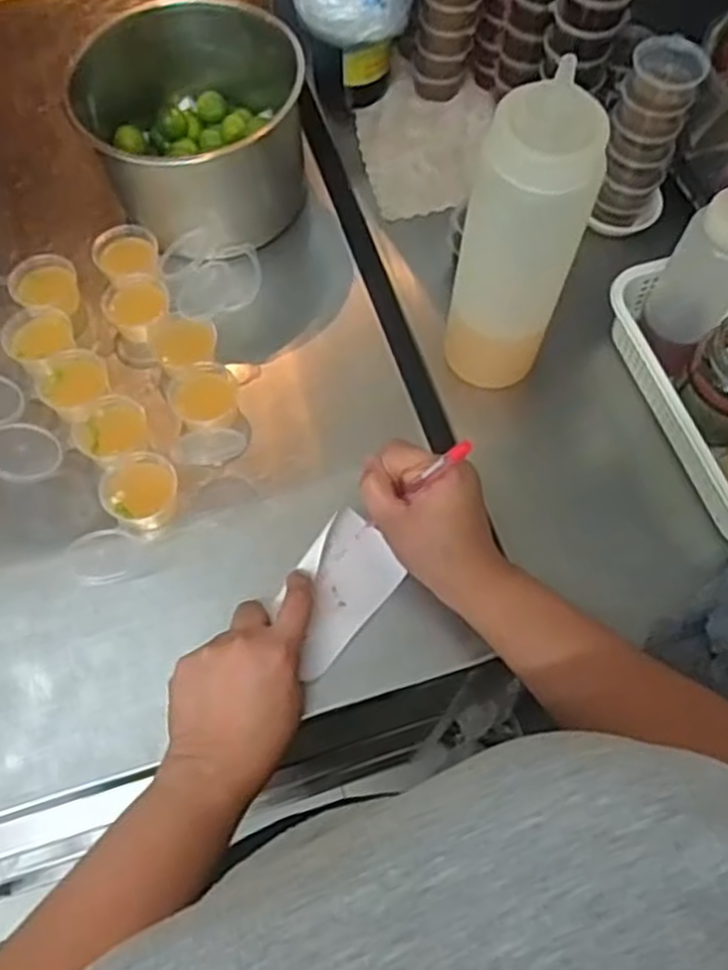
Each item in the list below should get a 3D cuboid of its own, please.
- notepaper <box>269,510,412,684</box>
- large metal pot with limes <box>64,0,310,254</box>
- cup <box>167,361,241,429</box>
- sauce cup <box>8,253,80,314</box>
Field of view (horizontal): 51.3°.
[{"bbox_3d":[-0.020,0.070,0.506,0.063,0.007,0.098,38,69,15],"label":"notepaper"},{"bbox_3d":[-0.132,-0.282,0.609,0.161,0.122,0.165,1,65,-1],"label":"large metal pot with limes"},{"bbox_3d":[-0.116,-0.064,0.557,0.049,0.029,0.042,-15,66,-8],"label":"cup"},{"bbox_3d":[-0.254,-0.152,0.610,0.050,0.041,0.048,1,65,-1],"label":"sauce cup"}]

